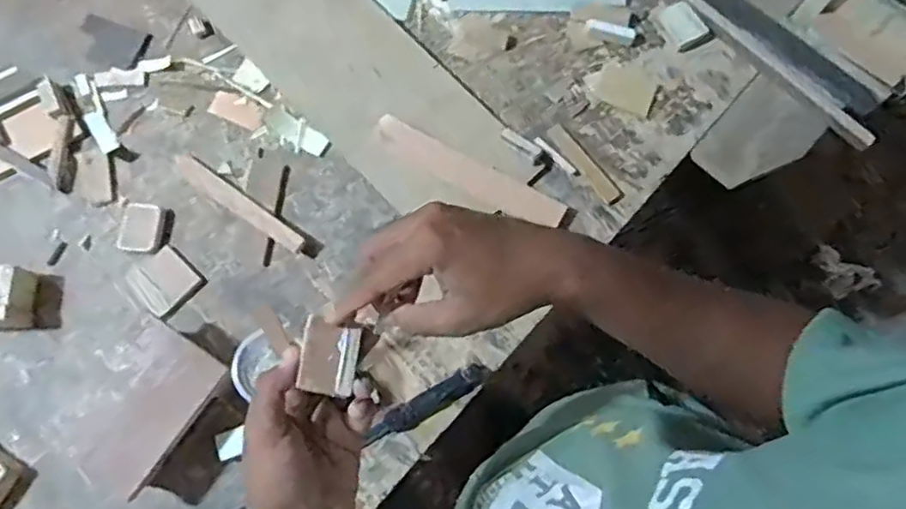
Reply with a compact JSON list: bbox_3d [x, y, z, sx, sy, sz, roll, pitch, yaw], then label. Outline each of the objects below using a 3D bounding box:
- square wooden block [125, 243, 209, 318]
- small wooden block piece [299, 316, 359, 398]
[{"bbox_3d":[-0.307,0.027,0.709,0.066,0.009,0.061,44,79,9],"label":"square wooden block"},{"bbox_3d":[-0.078,0.065,0.422,0.035,0.004,0.045,13,79,-15],"label":"small wooden block piece"}]

